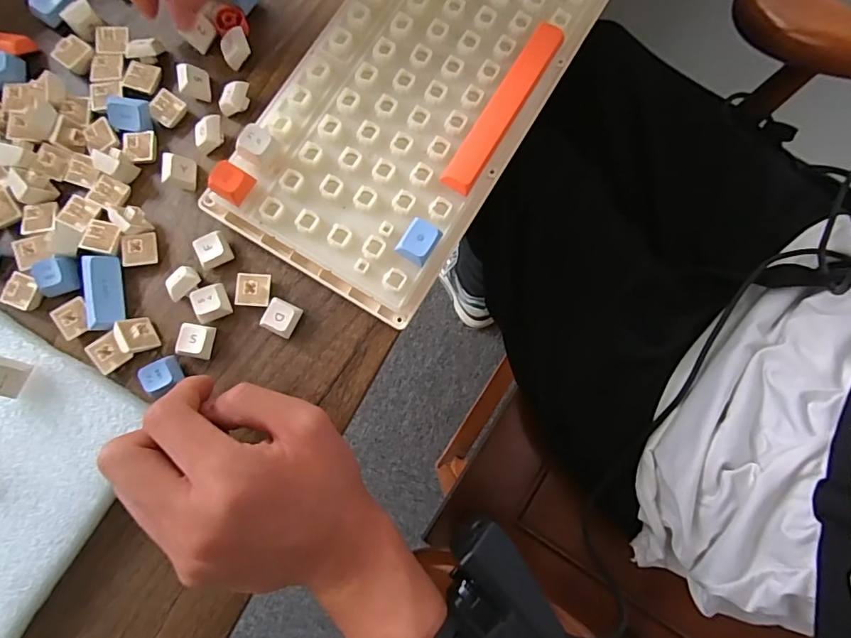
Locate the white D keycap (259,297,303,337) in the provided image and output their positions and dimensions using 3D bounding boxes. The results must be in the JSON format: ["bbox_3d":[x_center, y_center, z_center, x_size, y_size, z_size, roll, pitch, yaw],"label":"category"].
[{"bbox_3d":[-0.080,-0.001,0.267,0.019,0.011,0.018,23,80,3],"label":"white D keycap"}]

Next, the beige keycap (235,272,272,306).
[{"bbox_3d":[-0.097,-0.017,0.268,0.017,0.008,0.019,1,80,-1],"label":"beige keycap"}]

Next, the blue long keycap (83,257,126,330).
[{"bbox_3d":[-0.176,-0.015,0.263,0.019,0.009,0.041,-9,80,-3],"label":"blue long keycap"}]

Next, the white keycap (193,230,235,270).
[{"bbox_3d":[-0.119,-0.039,0.270,0.018,0.007,0.018,-24,81,-6],"label":"white keycap"}]

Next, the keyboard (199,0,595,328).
[{"bbox_3d":[0.006,-0.161,0.288,0.139,0.031,0.310,29,80,4],"label":"keyboard"}]

